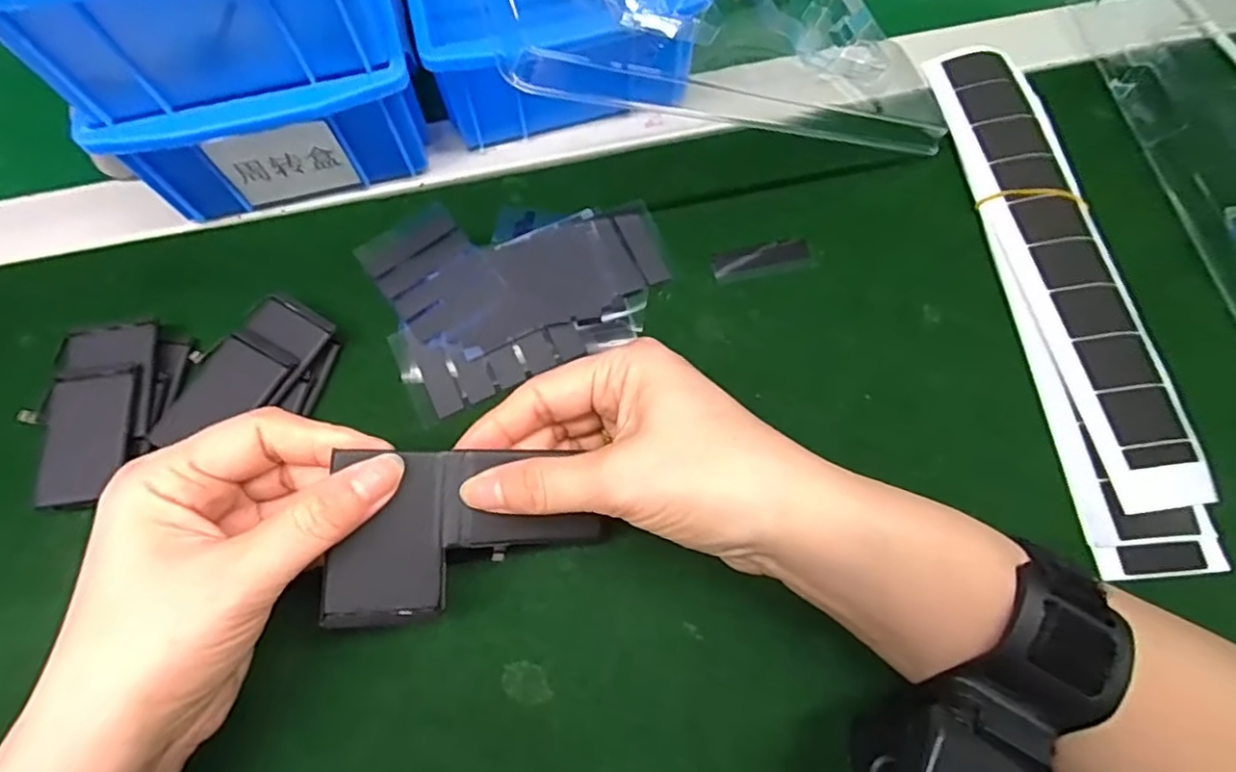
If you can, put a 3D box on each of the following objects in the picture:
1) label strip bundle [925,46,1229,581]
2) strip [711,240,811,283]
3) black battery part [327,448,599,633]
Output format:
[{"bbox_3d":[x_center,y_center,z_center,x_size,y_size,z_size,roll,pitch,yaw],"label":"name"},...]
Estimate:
[{"bbox_3d":[0.209,-0.054,0.296,0.059,0.015,0.273,-6,69,-1],"label":"label strip bundle"},{"bbox_3d":[0.070,-0.062,0.305,0.047,0.004,0.016,-10,69,-4],"label":"strip"},{"bbox_3d":[-0.052,0.051,0.222,0.093,0.004,0.055,0,88,-21],"label":"black battery part"}]

